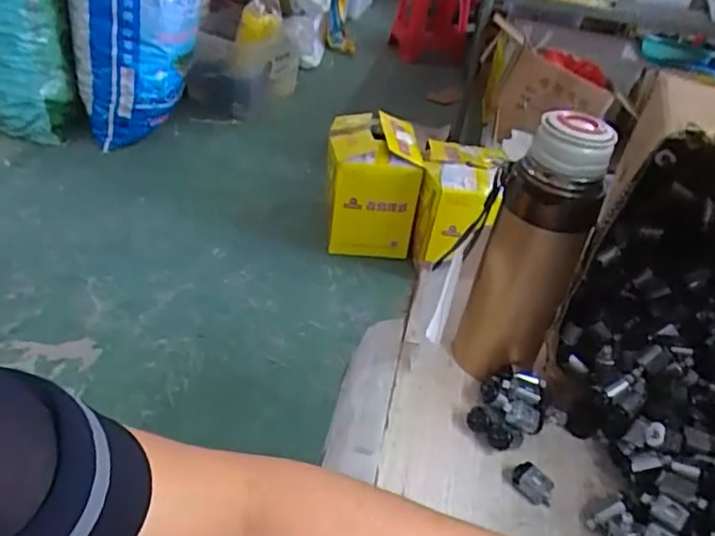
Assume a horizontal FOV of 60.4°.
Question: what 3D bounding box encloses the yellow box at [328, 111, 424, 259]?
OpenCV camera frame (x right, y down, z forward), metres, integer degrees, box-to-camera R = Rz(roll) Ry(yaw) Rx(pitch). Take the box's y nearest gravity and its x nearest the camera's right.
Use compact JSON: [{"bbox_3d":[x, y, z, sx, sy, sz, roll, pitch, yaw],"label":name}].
[{"bbox_3d":[0.033,-0.229,1.796,0.253,0.322,0.312,6,37,-4],"label":"yellow box"}]

